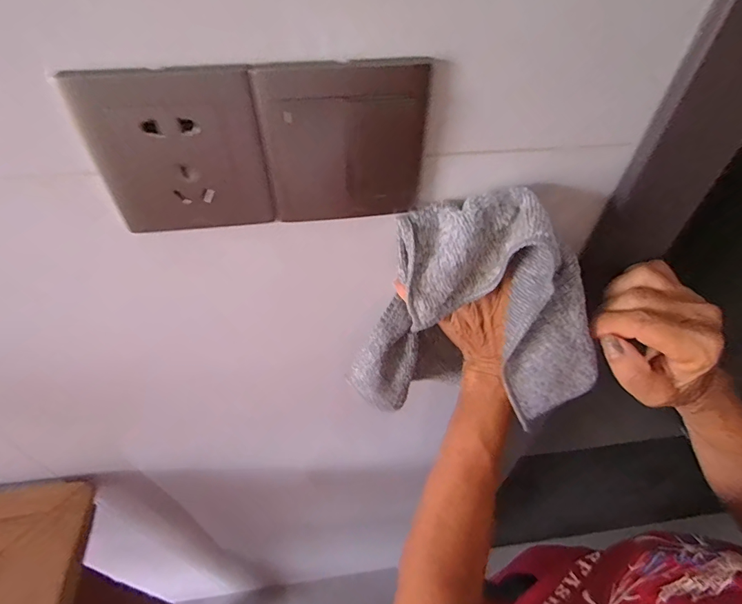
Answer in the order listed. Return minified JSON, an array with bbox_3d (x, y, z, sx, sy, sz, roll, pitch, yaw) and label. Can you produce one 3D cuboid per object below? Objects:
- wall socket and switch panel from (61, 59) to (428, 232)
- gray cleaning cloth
[{"bbox_3d":[-0.053,-0.078,0.220,0.169,0.085,0.009,-8,49,-6],"label":"wall socket and switch panel"},{"bbox_3d":[0.077,0.012,0.292,0.162,0.158,0.070,7,45,4],"label":"gray cleaning cloth"}]

